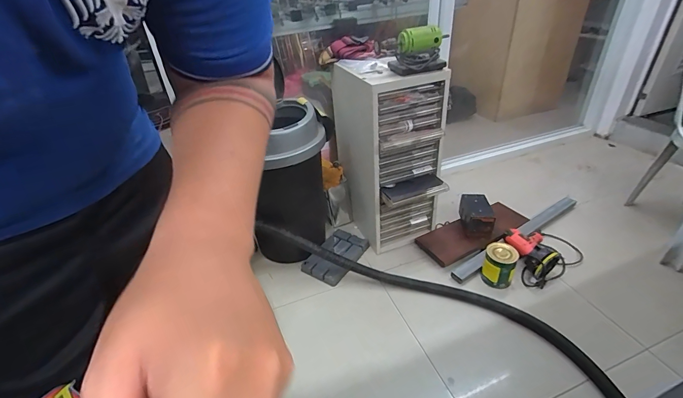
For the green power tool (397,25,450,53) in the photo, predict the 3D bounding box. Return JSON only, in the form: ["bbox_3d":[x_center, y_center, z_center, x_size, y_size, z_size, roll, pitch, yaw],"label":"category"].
[{"bbox_3d":[0.237,-0.484,1.022,0.135,0.067,0.052,-3,34,1],"label":"green power tool"}]

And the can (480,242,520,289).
[{"bbox_3d":[0.575,0.244,1.240,0.104,0.142,0.112,-3,34,2],"label":"can"}]

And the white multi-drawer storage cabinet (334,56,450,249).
[{"bbox_3d":[0.179,-0.178,1.337,0.302,0.677,0.416,-15,35,-15],"label":"white multi-drawer storage cabinet"}]

